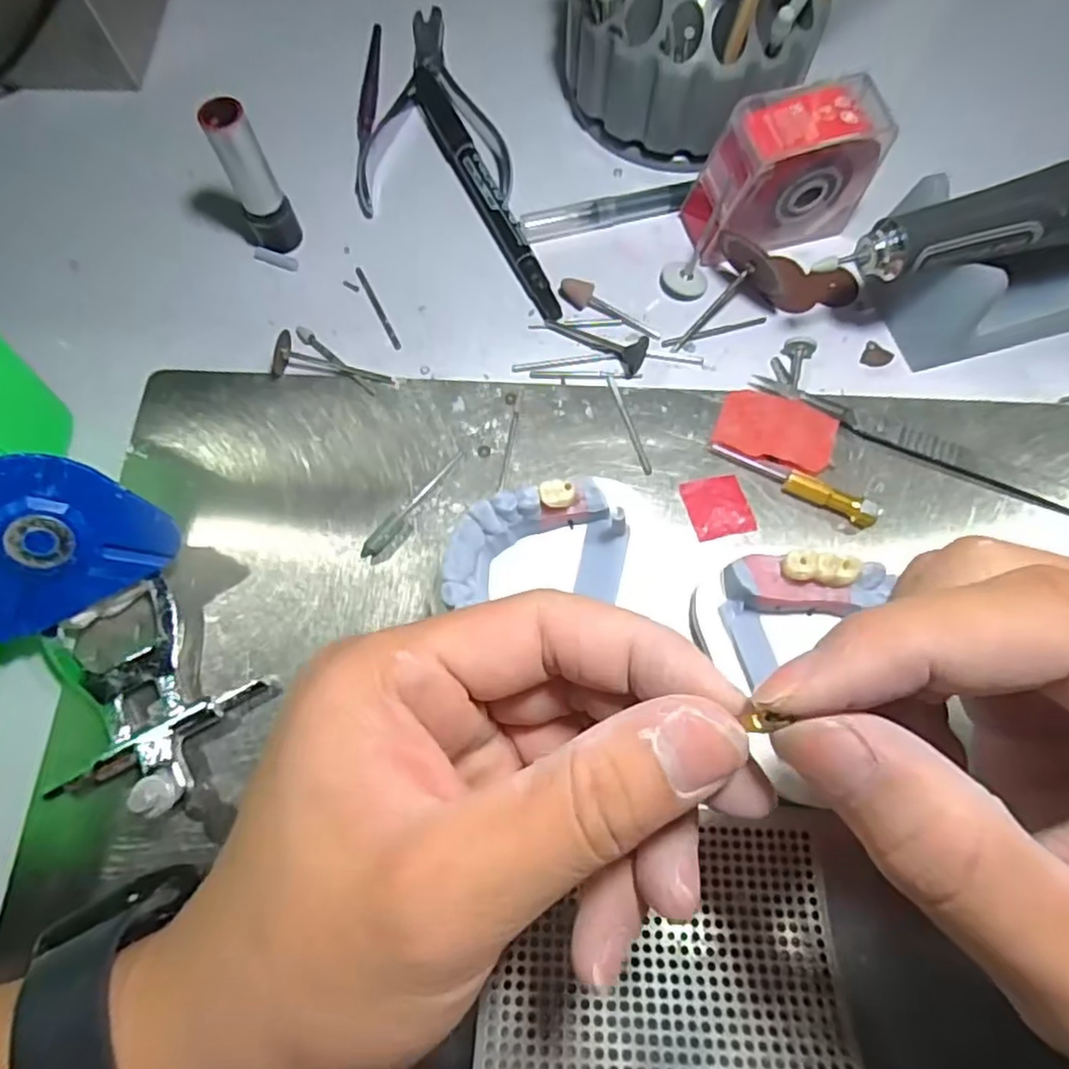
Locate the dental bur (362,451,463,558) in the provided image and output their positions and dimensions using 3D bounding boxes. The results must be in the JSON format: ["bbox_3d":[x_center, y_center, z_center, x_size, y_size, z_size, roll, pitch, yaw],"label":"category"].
[{"bbox_3d":[-0.044,-0.012,0.244,0.006,0.006,0.052,36,76,12],"label":"dental bur"}]

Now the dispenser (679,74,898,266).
[{"bbox_3d":[0.096,-0.139,0.260,0.063,0.052,0.029,-14,72,-3],"label":"dispenser"}]

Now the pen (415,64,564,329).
[{"bbox_3d":[-0.022,-0.147,0.286,0.012,0.011,0.137,-24,73,-6],"label":"pen"}]

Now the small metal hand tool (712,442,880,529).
[{"bbox_3d":[0.094,-0.019,0.242,0.061,0.008,0.008,26,74,9],"label":"small metal hand tool"}]

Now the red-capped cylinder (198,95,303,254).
[{"bbox_3d":[-0.108,-0.135,0.257,0.018,0.059,0.013,-26,73,-7],"label":"red-capped cylinder"}]

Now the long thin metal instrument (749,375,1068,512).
[{"bbox_3d":[0.150,-0.032,0.247,0.140,0.006,0.011,23,74,8],"label":"long thin metal instrument"}]

